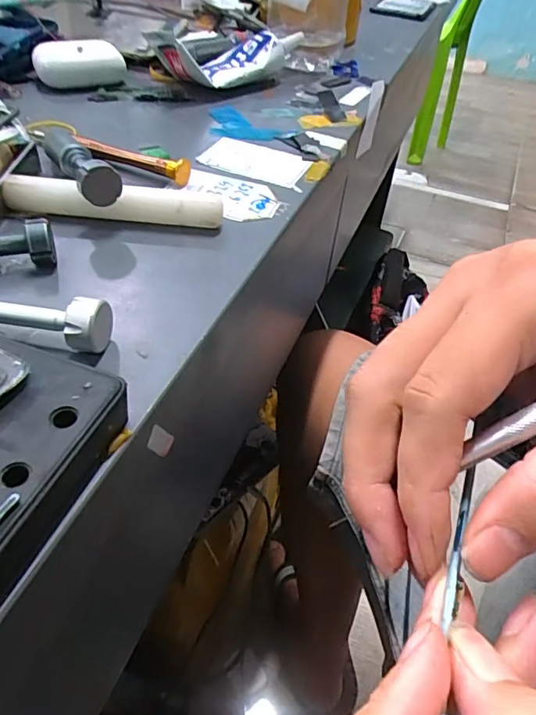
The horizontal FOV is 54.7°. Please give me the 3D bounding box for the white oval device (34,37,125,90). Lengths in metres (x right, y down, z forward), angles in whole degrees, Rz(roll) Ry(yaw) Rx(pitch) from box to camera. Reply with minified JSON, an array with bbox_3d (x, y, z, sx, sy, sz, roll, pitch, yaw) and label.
[{"bbox_3d":[-0.130,-0.203,0.358,0.058,0.025,0.017,-7,45,-13],"label":"white oval device"}]

